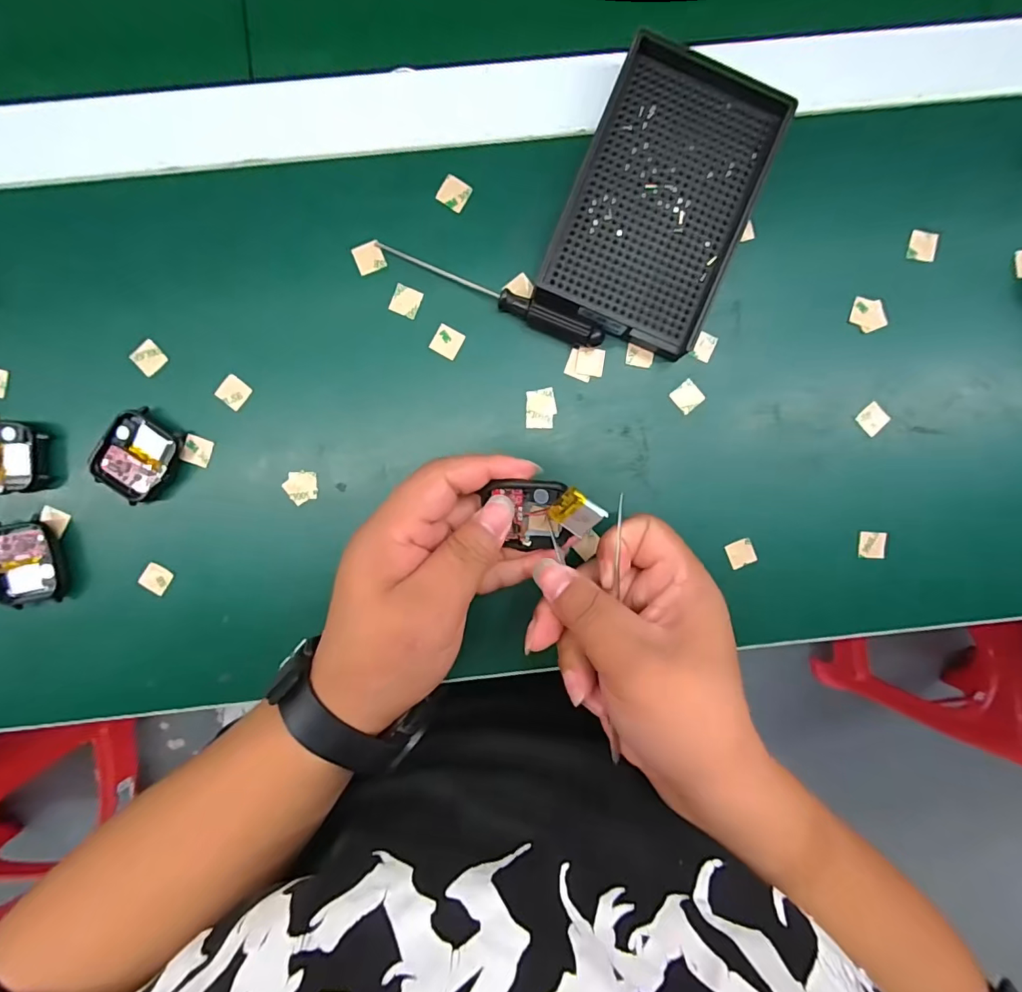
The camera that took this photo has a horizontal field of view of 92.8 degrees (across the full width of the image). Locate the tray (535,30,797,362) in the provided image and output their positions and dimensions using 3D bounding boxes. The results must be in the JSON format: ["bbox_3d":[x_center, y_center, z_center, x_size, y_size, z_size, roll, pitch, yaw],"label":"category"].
[{"bbox_3d":[0.080,-0.155,0.259,0.089,0.021,0.141,23,94,-4],"label":"tray"}]

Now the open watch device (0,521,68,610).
[{"bbox_3d":[-0.269,0.038,0.270,0.038,0.014,0.046,-8,93,-1],"label":"open watch device"}]

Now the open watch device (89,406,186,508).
[{"bbox_3d":[-0.205,-0.022,0.270,0.038,0.012,0.046,36,93,-5],"label":"open watch device"}]

